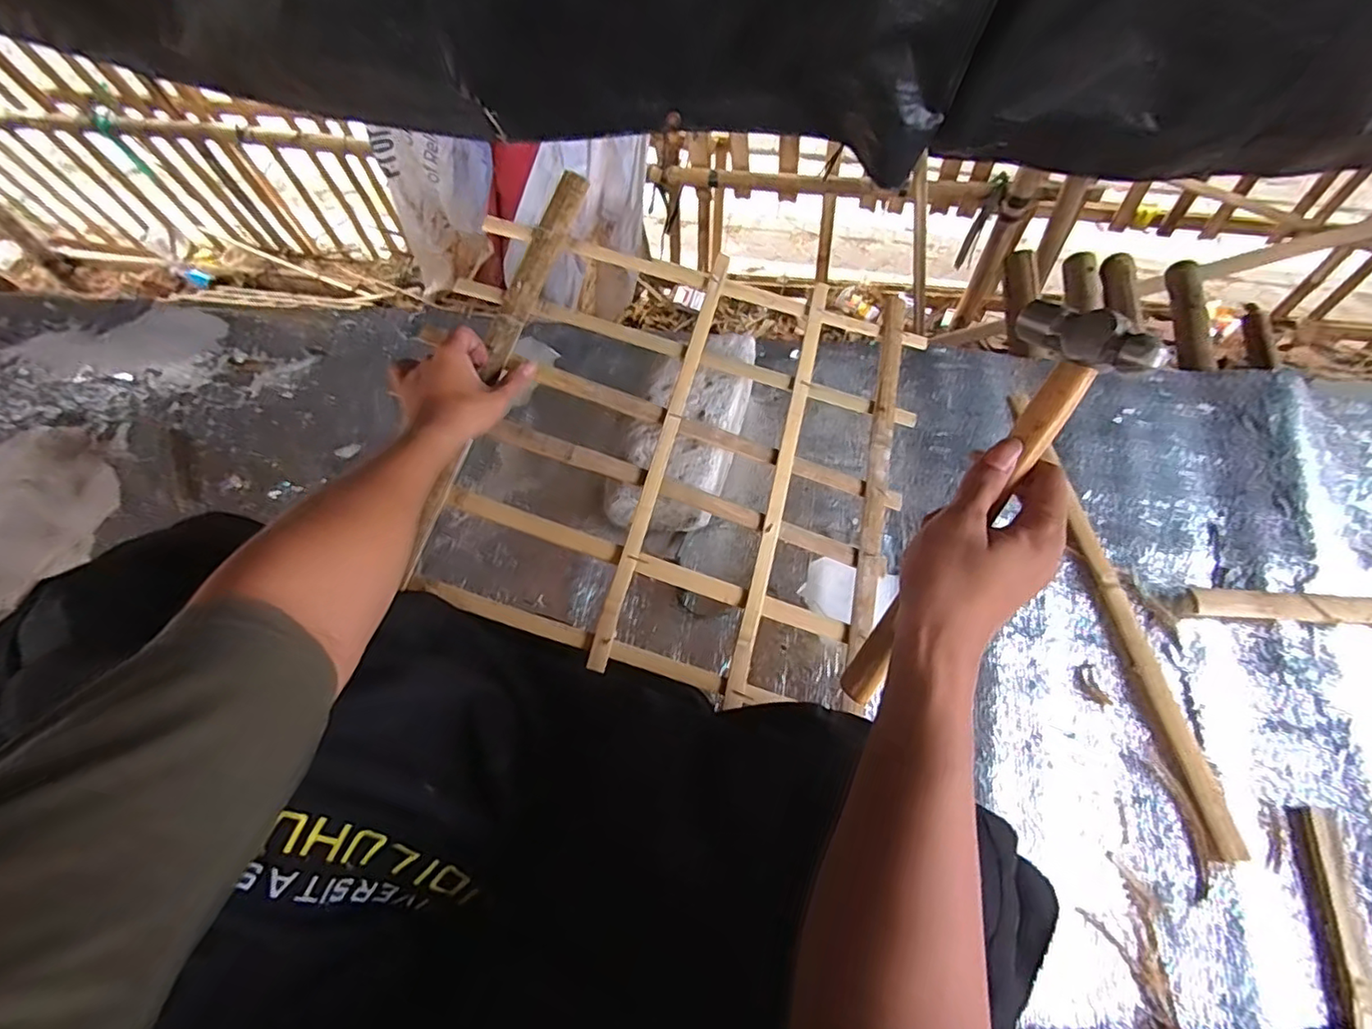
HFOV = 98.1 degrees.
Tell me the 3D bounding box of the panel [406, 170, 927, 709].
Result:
[{"bbox_3d":[0.000,-0.077,0.622,0.454,0.048,0.483,18,71,-4],"label":"panel"}]

